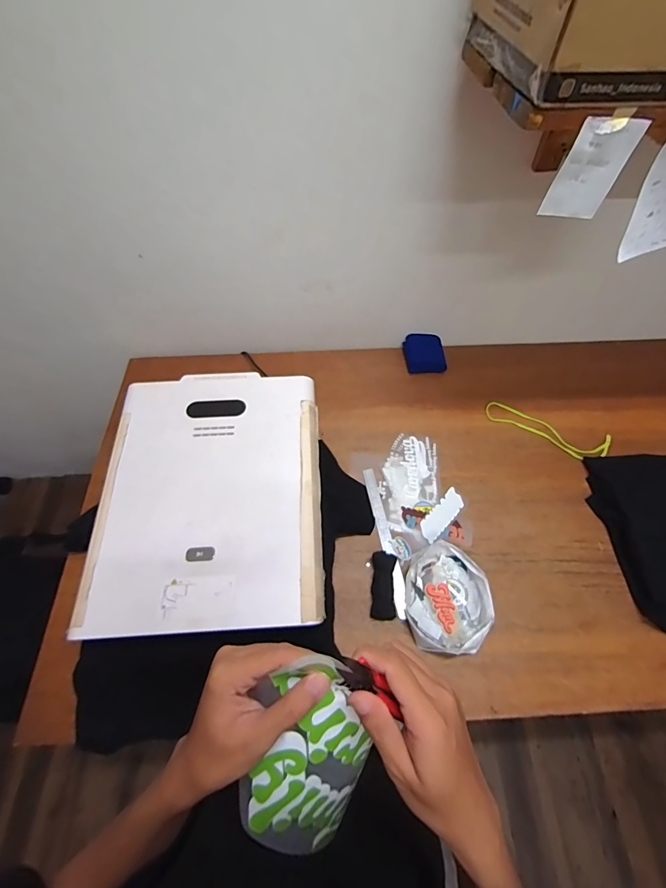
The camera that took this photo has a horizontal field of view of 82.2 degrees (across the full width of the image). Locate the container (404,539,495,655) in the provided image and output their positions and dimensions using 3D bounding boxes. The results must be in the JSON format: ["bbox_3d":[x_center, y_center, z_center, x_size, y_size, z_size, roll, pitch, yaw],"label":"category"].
[{"bbox_3d":[0.228,0.303,0.763,0.158,0.044,0.200,3,59,3],"label":"container"}]

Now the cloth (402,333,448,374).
[{"bbox_3d":[0.263,-0.261,1.095,0.112,0.044,0.122,-4,59,-1],"label":"cloth"}]

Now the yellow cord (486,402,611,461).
[{"bbox_3d":[0.548,-0.029,0.980,0.310,0.011,0.099,18,61,12],"label":"yellow cord"}]

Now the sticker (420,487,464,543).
[{"bbox_3d":[0.249,0.161,0.868,0.048,0.004,0.141,37,64,26],"label":"sticker"}]

